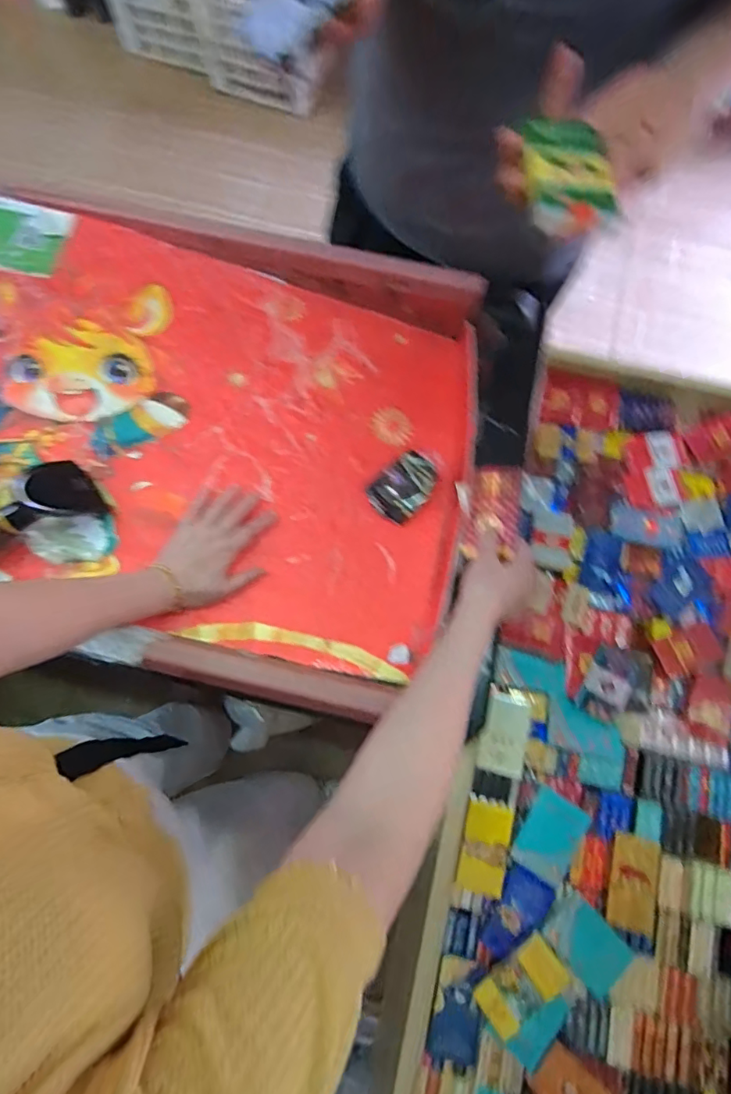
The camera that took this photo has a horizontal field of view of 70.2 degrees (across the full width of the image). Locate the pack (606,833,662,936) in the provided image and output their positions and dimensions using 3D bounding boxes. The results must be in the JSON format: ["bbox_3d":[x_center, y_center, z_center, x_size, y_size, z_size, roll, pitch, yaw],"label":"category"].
[{"bbox_3d":[0.331,0.415,0.638,0.068,0.017,0.101,16,76,3],"label":"pack"}]

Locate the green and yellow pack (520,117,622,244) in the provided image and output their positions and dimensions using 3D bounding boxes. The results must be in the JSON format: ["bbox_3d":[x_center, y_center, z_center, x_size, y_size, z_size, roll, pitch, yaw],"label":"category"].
[{"bbox_3d":[0.137,-0.252,0.353,0.059,0.016,0.088,-4,76,-2],"label":"green and yellow pack"}]

